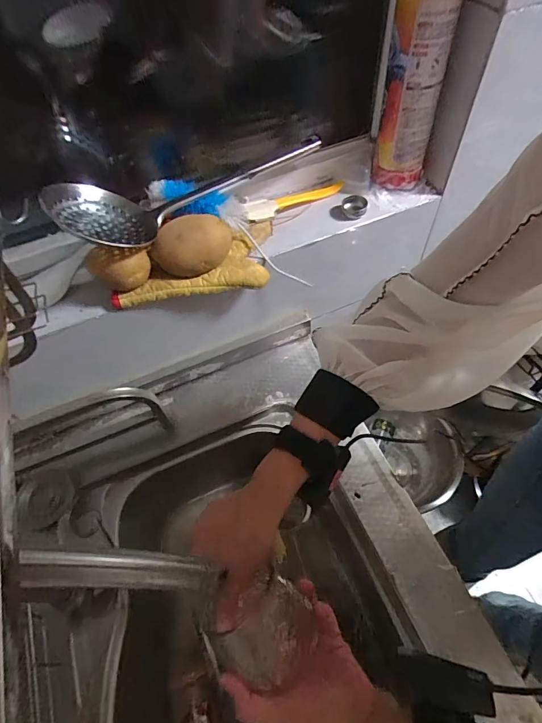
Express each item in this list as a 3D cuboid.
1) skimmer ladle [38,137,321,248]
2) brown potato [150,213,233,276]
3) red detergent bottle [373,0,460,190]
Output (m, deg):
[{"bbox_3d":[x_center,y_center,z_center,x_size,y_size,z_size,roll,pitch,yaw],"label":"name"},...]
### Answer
[{"bbox_3d":[-0.100,-0.251,0.532,0.377,0.071,0.076,-30,60,-15],"label":"skimmer ladle"},{"bbox_3d":[-0.100,-0.150,0.521,0.097,0.068,0.055,-5,57,1],"label":"brown potato"},{"bbox_3d":[0.190,-0.367,0.523,0.075,0.267,0.067,12,59,12],"label":"red detergent bottle"}]

